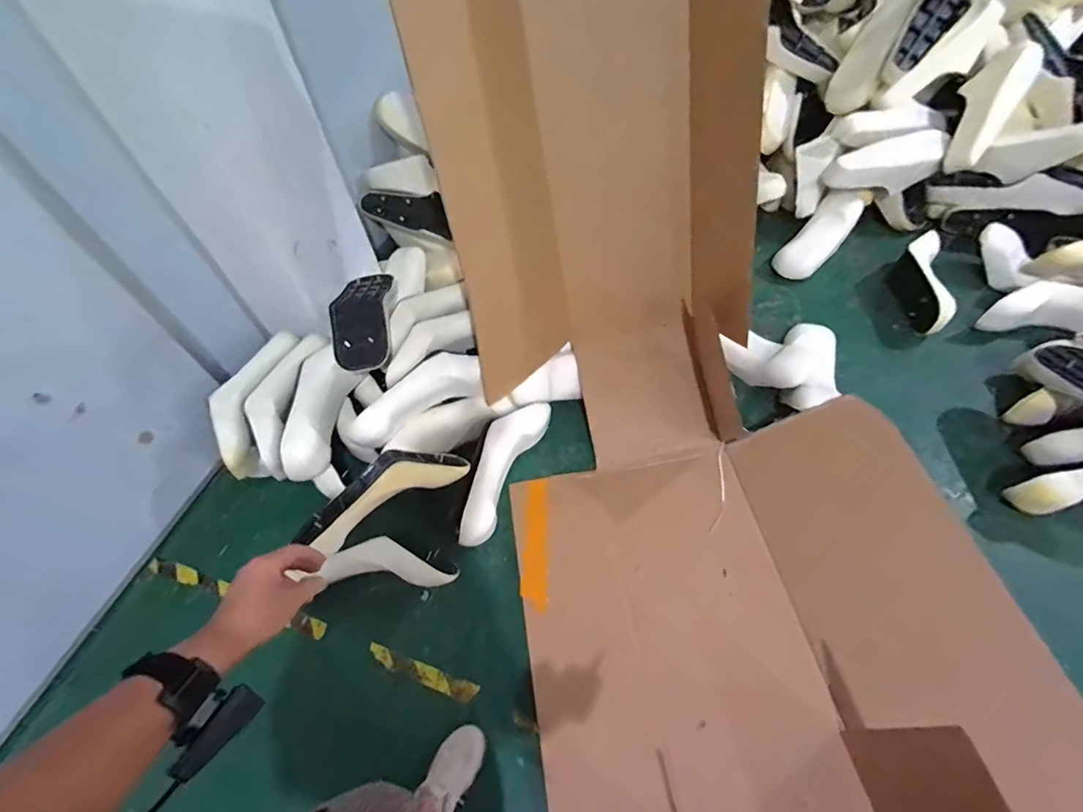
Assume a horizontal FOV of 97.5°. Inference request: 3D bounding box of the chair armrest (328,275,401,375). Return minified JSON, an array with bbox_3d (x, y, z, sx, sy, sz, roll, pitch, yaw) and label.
[{"bbox_3d":[-0.568,-0.306,1.550,0.175,0.152,0.454,-9,41,-1],"label":"chair armrest"}]

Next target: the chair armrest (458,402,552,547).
[{"bbox_3d":[-0.131,0.180,1.439,0.137,0.138,0.496,19,57,18],"label":"chair armrest"}]

